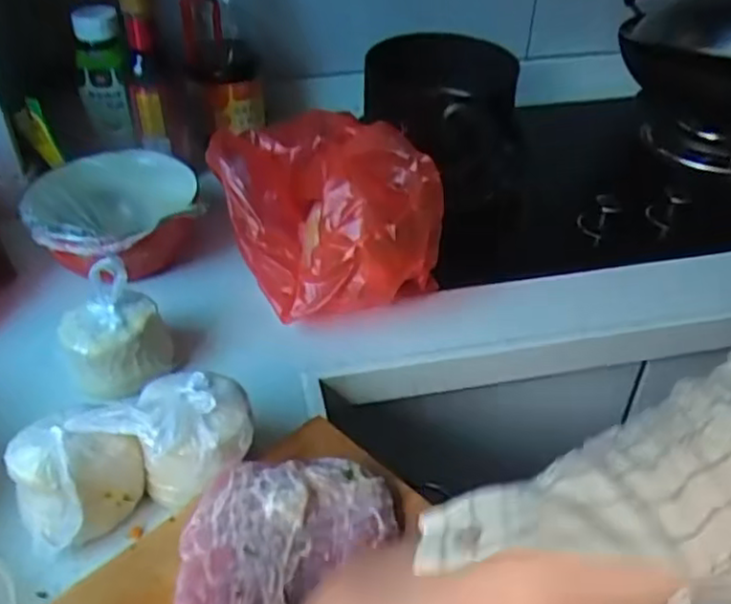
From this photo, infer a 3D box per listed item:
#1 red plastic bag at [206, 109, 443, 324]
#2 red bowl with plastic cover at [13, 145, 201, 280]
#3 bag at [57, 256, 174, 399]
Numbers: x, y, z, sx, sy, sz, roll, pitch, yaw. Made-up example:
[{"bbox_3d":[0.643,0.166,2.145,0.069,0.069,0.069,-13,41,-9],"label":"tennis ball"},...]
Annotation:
[{"bbox_3d":[-0.040,-0.092,0.738,0.187,0.120,0.243,-16,42,-20],"label":"red plastic bag"},{"bbox_3d":[-0.267,-0.097,0.765,0.166,0.071,0.172,0,43,0],"label":"red bowl with plastic cover"},{"bbox_3d":[-0.215,0.020,0.605,0.082,0.100,0.068,-15,42,-20],"label":"bag"}]

